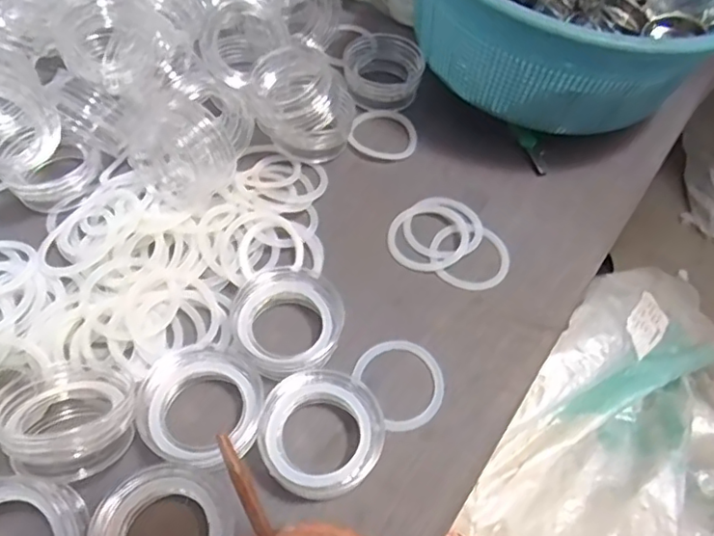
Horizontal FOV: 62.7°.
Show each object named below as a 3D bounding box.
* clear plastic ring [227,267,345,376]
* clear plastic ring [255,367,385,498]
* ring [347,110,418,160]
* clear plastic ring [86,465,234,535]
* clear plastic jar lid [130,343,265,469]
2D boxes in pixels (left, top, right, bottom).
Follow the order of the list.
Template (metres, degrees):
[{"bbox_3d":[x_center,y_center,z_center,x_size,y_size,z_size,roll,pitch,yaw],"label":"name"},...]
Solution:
[{"bbox_3d":[-0.044,0.035,0.372,0.069,0.029,0.068,2,57,-3],"label":"clear plastic ring"},{"bbox_3d":[-0.021,0.095,0.334,0.070,0.032,0.066,2,57,-3],"label":"clear plastic ring"},{"bbox_3d":[0.022,-0.112,0.487,0.056,0.010,0.052,2,57,-3],"label":"ring"},{"bbox_3d":[-0.100,0.139,0.300,0.070,0.029,0.069,2,57,-3],"label":"clear plastic ring"},{"bbox_3d":[-0.089,0.081,0.339,0.066,0.030,0.067,2,57,-3],"label":"clear plastic jar lid"}]

